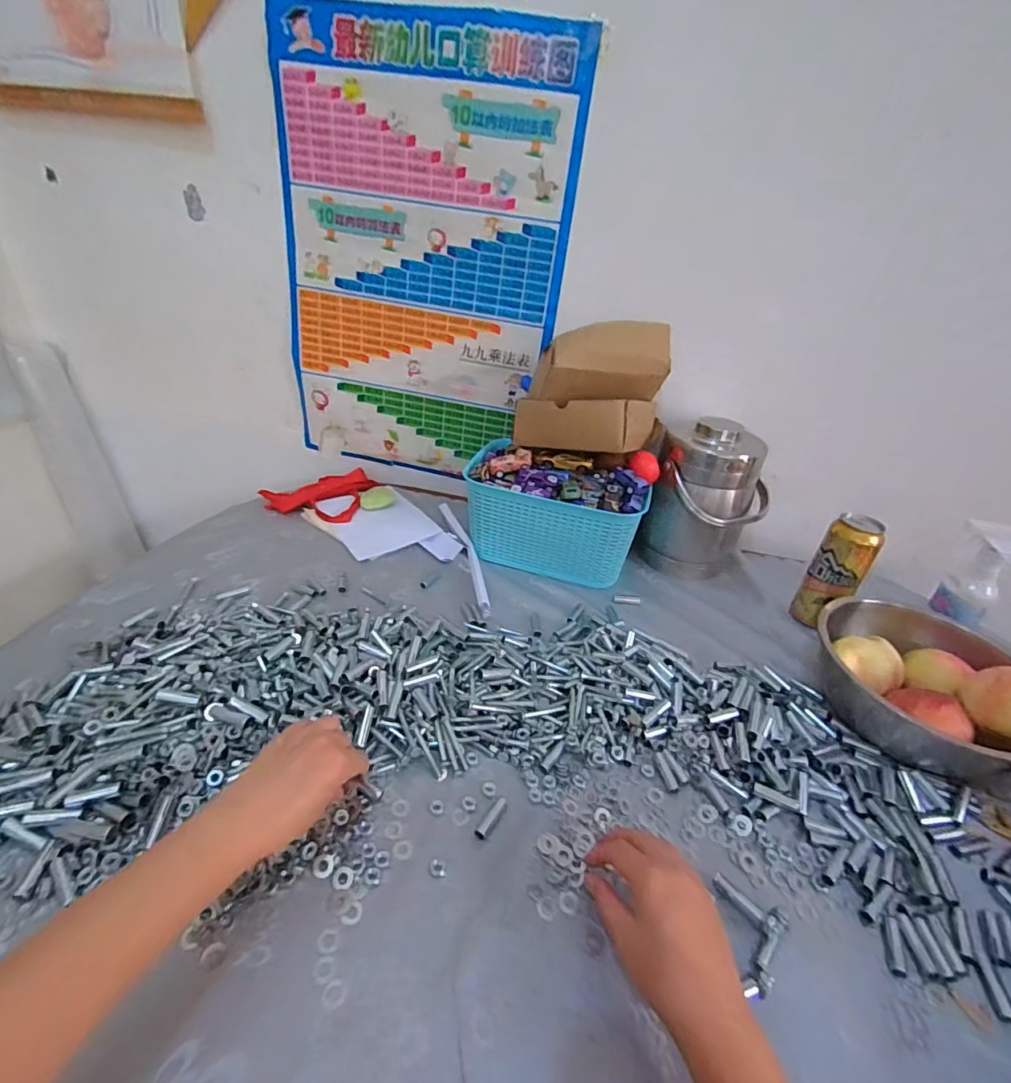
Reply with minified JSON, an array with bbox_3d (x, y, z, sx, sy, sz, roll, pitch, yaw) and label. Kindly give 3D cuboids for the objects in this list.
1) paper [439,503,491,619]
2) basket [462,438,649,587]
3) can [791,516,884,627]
[{"bbox_3d":[-0.062,0.018,0.797,0.029,0.018,0.291,-6,34,-17],"label":"paper"},{"bbox_3d":[0.073,-0.049,0.791,0.261,0.156,0.140,11,33,9],"label":"basket"},{"bbox_3d":[0.462,0.051,0.707,0.065,0.171,0.062,30,40,33],"label":"can"}]

